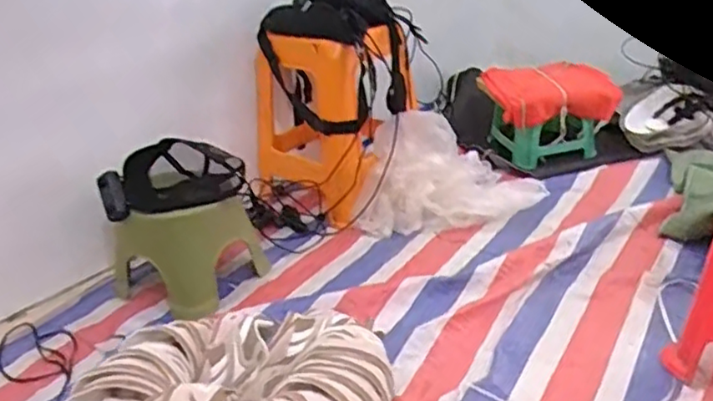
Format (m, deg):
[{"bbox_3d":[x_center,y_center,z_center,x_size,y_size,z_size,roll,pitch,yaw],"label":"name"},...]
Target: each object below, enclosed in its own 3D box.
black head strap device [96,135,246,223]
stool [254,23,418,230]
[{"bbox_3d":[-0.424,-0.052,1.465,0.314,0.171,0.139,-16,28,-21],"label":"black head strap device"},{"bbox_3d":[-0.088,-0.239,1.760,0.459,0.550,0.334,2,27,13],"label":"stool"}]

